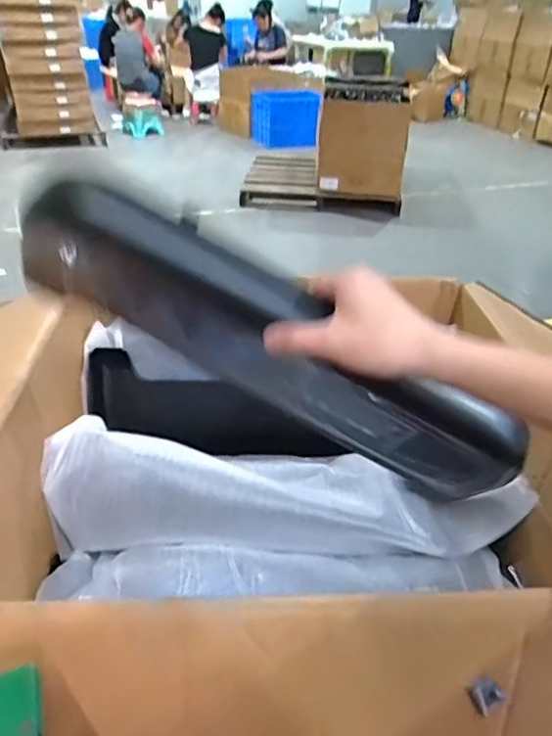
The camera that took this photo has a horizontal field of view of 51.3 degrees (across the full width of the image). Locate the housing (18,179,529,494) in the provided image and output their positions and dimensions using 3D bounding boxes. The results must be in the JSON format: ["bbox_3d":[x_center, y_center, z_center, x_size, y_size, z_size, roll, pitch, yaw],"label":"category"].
[{"bbox_3d":[0.001,-0.019,0.499,0.462,0.151,0.056,30,50,-7],"label":"housing"}]

